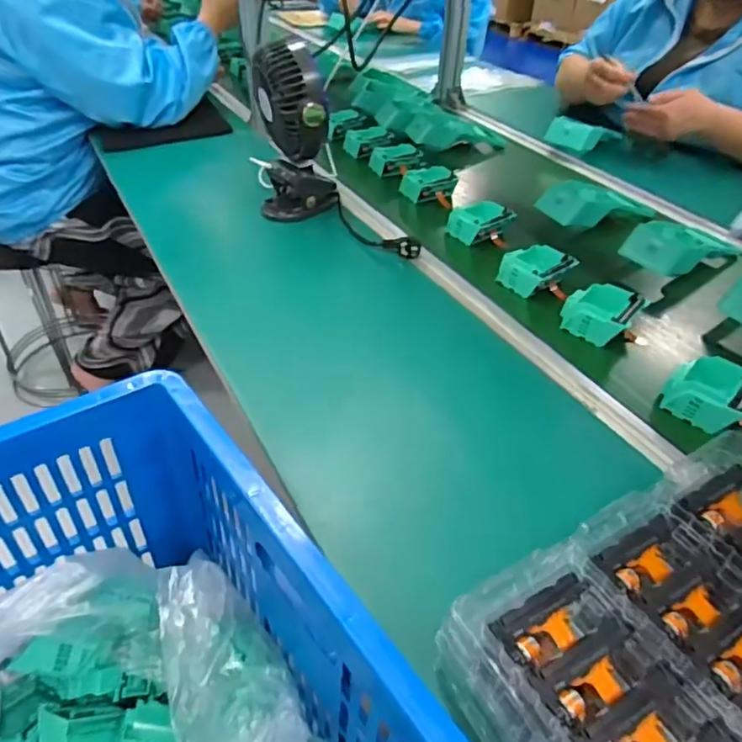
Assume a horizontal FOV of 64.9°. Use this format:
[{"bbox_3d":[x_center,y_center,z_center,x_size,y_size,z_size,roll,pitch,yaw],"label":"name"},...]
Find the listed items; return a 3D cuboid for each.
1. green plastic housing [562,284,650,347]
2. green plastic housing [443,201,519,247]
[{"bbox_3d":[0.274,-0.071,0.699,0.079,0.035,0.075,27,47,28],"label":"green plastic housing"},{"bbox_3d":[0.163,-0.223,0.875,0.084,0.034,0.063,-17,43,-19],"label":"green plastic housing"}]

